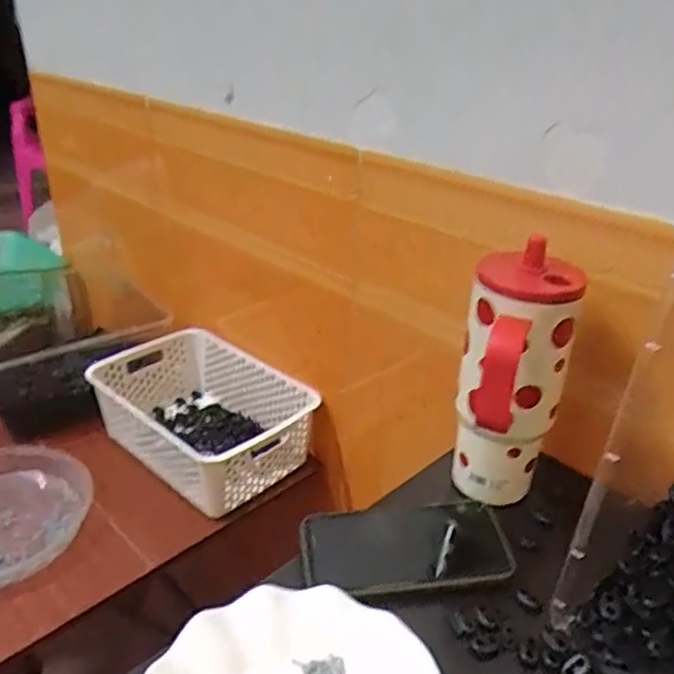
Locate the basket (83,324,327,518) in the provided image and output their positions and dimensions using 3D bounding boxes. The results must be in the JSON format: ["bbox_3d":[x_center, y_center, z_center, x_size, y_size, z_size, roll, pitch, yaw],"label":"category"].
[{"bbox_3d":[-0.196,0.114,0.934,0.212,0.105,0.317,-24,38,-39],"label":"basket"}]

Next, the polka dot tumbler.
[{"bbox_3d":[0.132,0.046,0.527,0.094,0.210,0.076,-19,35,-32],"label":"polka dot tumbler"}]

